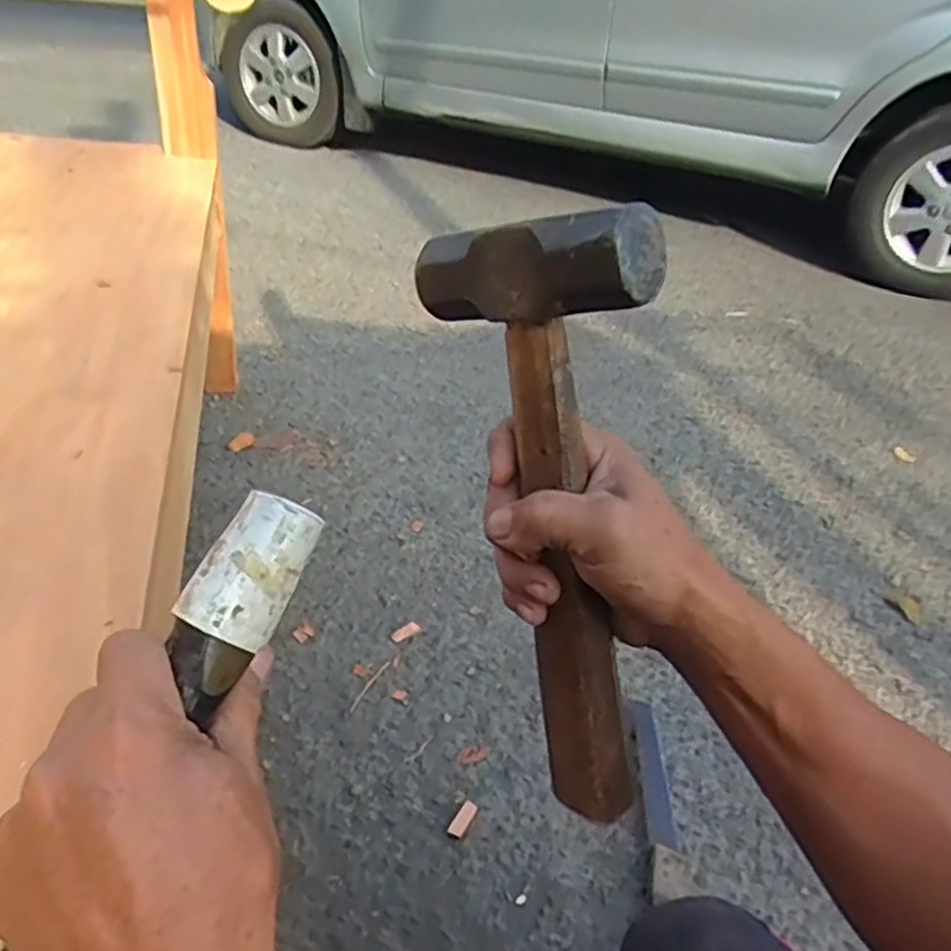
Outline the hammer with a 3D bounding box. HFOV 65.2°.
[{"bbox_3d":[0.040,0.034,0.357,0.050,0.300,0.096,-21,24,-34],"label":"hammer"}]

